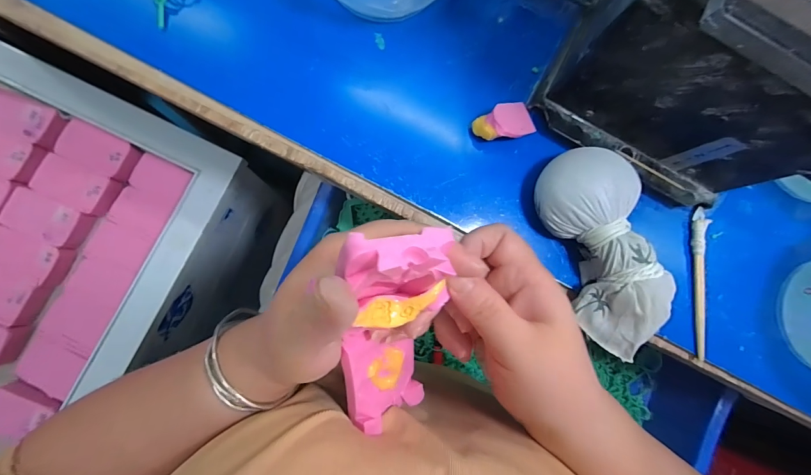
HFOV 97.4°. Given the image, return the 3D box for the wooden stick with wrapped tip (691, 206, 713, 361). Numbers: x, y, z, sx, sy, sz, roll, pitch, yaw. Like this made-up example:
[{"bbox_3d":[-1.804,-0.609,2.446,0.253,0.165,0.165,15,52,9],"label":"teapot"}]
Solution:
[{"bbox_3d":[0.225,0.034,0.272,0.014,0.009,0.113,8,84,-6],"label":"wooden stick with wrapped tip"}]

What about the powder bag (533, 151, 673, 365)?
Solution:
[{"bbox_3d":[0.137,0.010,0.245,0.055,0.044,0.140,-23,88,-8],"label":"powder bag"}]

